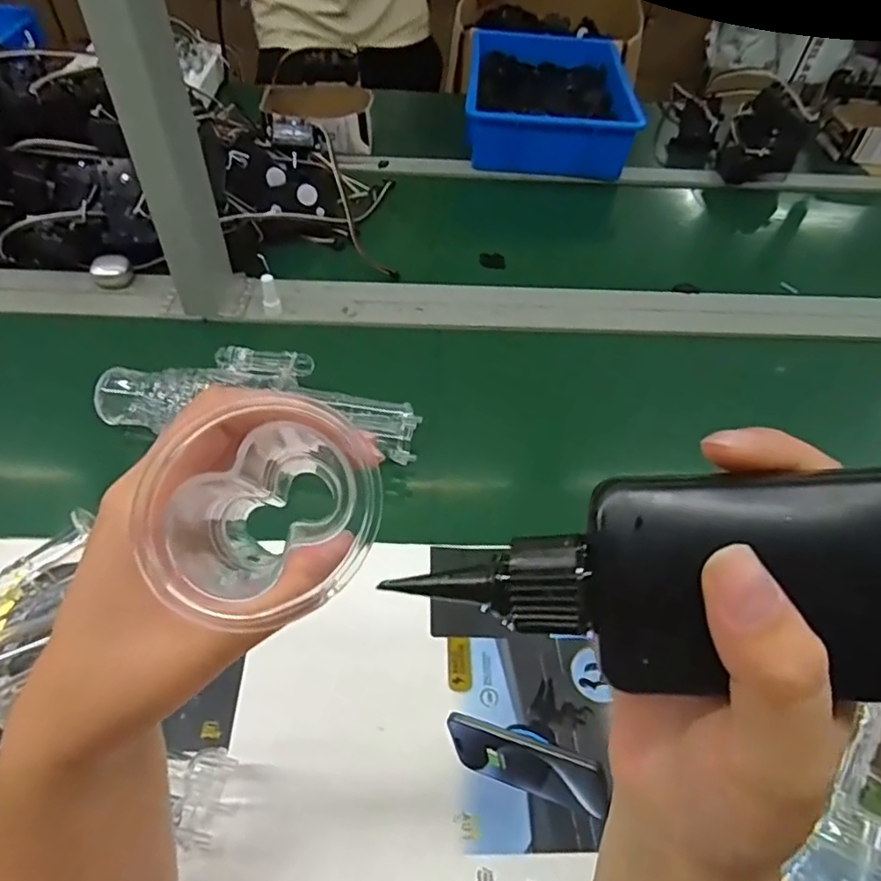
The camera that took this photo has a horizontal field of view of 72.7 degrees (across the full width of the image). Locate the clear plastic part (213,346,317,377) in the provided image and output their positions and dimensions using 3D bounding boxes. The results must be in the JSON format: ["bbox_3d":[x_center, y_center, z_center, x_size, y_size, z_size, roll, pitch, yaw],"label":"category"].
[{"bbox_3d":[-0.172,-0.078,0.586,0.094,0.021,0.027,10,50,5],"label":"clear plastic part"}]

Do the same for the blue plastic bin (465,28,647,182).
[{"bbox_3d":[0.189,-0.611,1.068,0.263,0.086,0.409,7,50,2],"label":"blue plastic bin"}]

